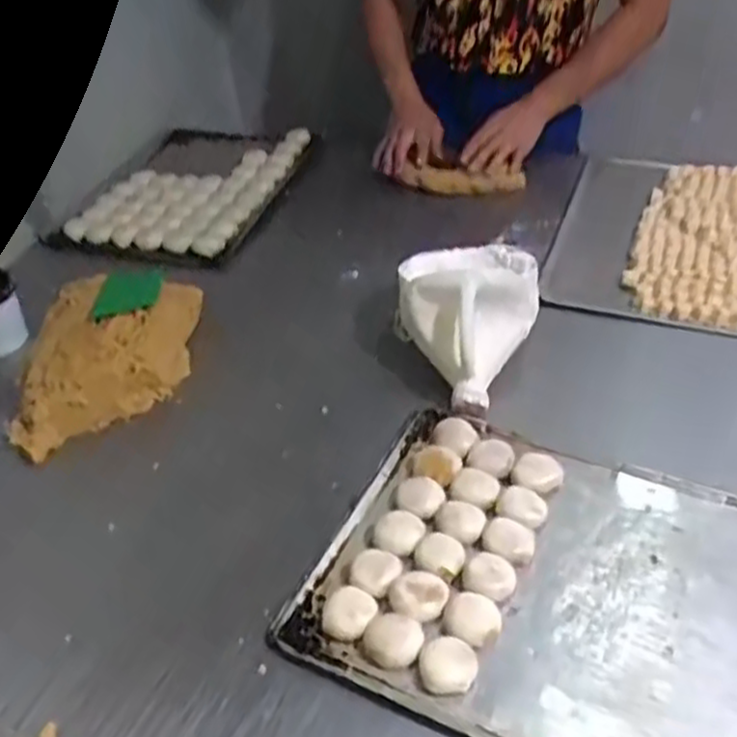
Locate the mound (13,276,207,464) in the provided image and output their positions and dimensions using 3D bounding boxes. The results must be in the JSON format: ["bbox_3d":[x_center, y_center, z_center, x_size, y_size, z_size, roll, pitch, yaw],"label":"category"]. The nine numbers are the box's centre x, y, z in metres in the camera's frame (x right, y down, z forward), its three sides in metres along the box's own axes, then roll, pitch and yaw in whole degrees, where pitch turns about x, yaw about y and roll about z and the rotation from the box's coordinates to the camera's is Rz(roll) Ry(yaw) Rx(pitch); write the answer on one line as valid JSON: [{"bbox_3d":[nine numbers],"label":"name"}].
[{"bbox_3d":[-0.344,-0.029,1.019,0.214,0.081,0.306,-9,39,-2],"label":"mound"}]

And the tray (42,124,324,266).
[{"bbox_3d":[-0.326,-0.345,1.432,0.375,0.061,0.478,4,41,13],"label":"tray"}]

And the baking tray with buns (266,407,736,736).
[{"bbox_3d":[0.185,0.201,0.718,0.463,0.035,0.343,14,44,24],"label":"baking tray with buns"}]

